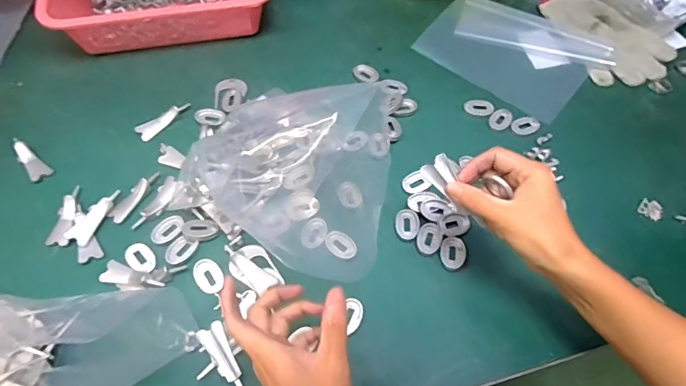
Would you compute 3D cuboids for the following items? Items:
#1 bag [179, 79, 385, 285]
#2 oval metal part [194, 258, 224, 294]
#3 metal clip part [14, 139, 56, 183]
[{"bbox_3d":[-0.057,-0.045,0.539,0.220,0.047,0.257,10,60,3],"label":"bag"},{"bbox_3d":[-0.139,0.086,0.483,0.028,0.004,0.039,-25,70,-20],"label":"oval metal part"},{"bbox_3d":[-0.376,-0.043,0.556,0.023,0.011,0.069,-38,68,-22],"label":"metal clip part"}]

